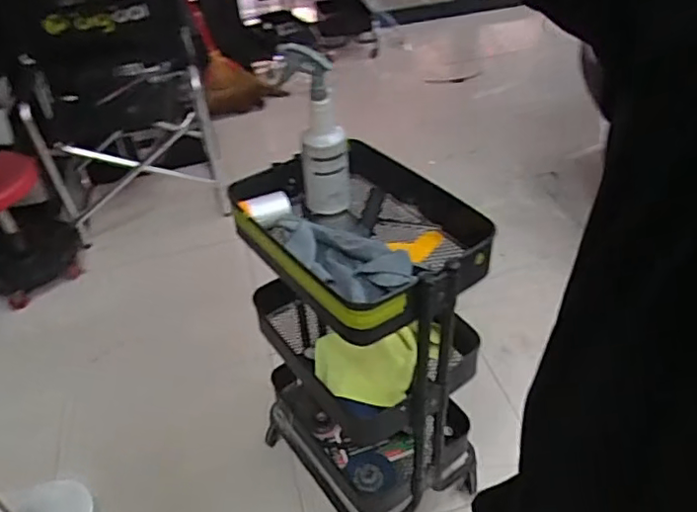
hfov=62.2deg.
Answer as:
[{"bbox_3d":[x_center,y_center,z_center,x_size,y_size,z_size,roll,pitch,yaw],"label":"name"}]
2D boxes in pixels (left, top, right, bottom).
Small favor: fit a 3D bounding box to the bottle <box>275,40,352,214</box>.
[{"bbox_3d":[-0.059,-0.231,1.067,0.096,0.307,0.103,-15,42,-12],"label":"bottle"}]

